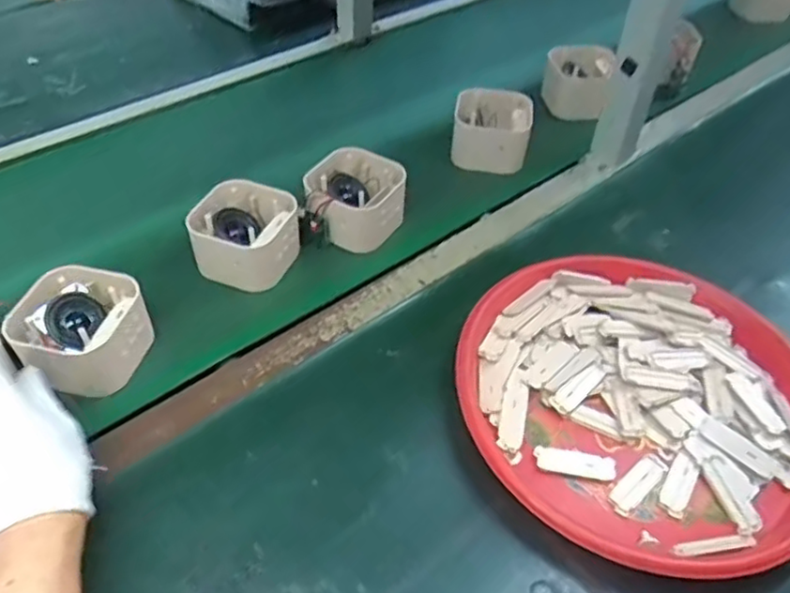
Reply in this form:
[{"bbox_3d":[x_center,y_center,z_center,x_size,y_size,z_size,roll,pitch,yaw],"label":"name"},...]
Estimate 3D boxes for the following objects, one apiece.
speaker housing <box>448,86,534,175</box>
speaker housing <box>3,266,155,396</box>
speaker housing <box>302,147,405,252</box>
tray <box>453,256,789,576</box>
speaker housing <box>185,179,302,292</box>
[{"bbox_3d":[0.113,-0.195,0.761,0.091,0.066,0.109,11,46,7],"label":"speaker housing"},{"bbox_3d":[-0.254,0.026,0.529,0.090,0.054,0.095,14,46,9],"label":"speaker housing"},{"bbox_3d":[-0.042,-0.102,0.669,0.097,0.069,0.097,2,45,-2],"label":"speaker housing"},{"bbox_3d":[0.196,0.079,0.518,0.286,0.044,0.272,2,45,-2],"label":"tray"},{"bbox_3d":[-0.144,-0.057,0.625,0.096,0.061,0.100,16,47,11],"label":"speaker housing"}]

